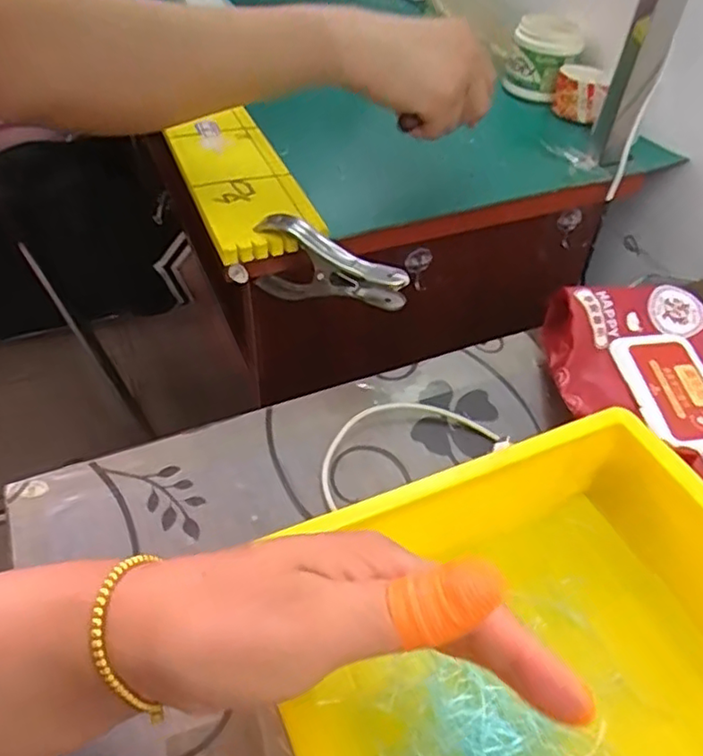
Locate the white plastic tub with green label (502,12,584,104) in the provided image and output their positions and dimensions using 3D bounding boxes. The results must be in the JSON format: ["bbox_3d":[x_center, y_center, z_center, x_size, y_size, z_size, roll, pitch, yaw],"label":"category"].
[{"bbox_3d":[0.201,-0.337,0.660,0.067,0.065,0.073,15,47,11],"label":"white plastic tub with green label"}]

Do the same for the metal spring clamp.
[{"bbox_3d":[-0.015,-0.077,0.466,0.114,0.066,0.028,22,49,18],"label":"metal spring clamp"}]

